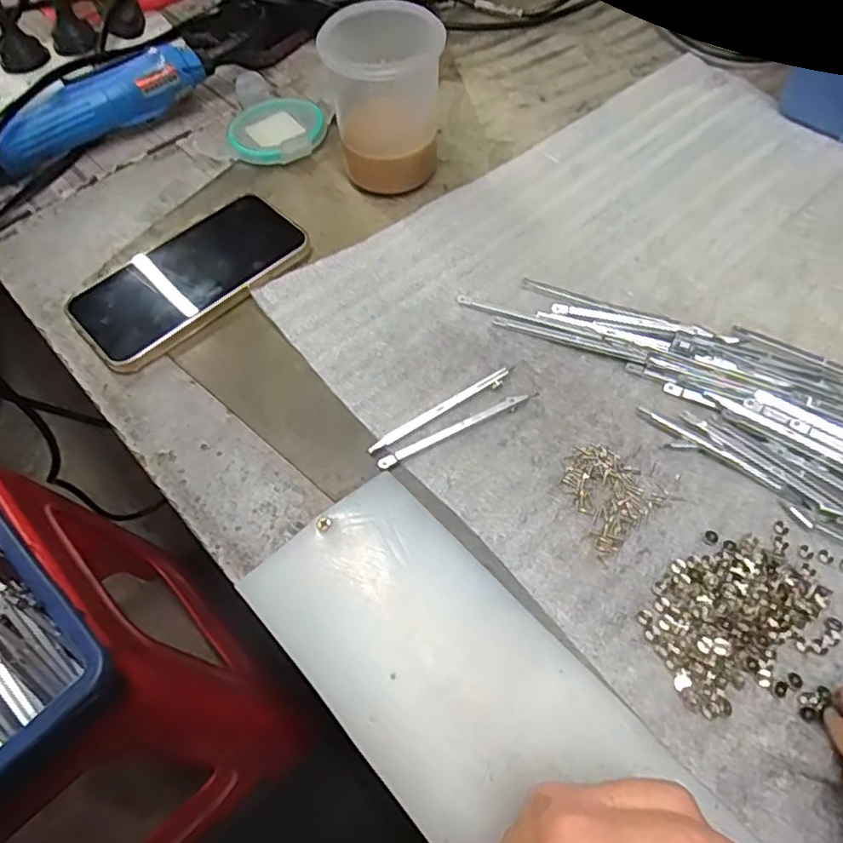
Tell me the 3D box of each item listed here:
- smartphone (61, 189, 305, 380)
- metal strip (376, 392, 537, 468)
[{"bbox_3d":[-0.150,-0.095,0.408,0.146,0.015,0.079,-37,65,-17],"label":"smartphone"},{"bbox_3d":[0.021,0.003,0.343,0.095,0.004,0.008,-26,62,-12],"label":"metal strip"}]

